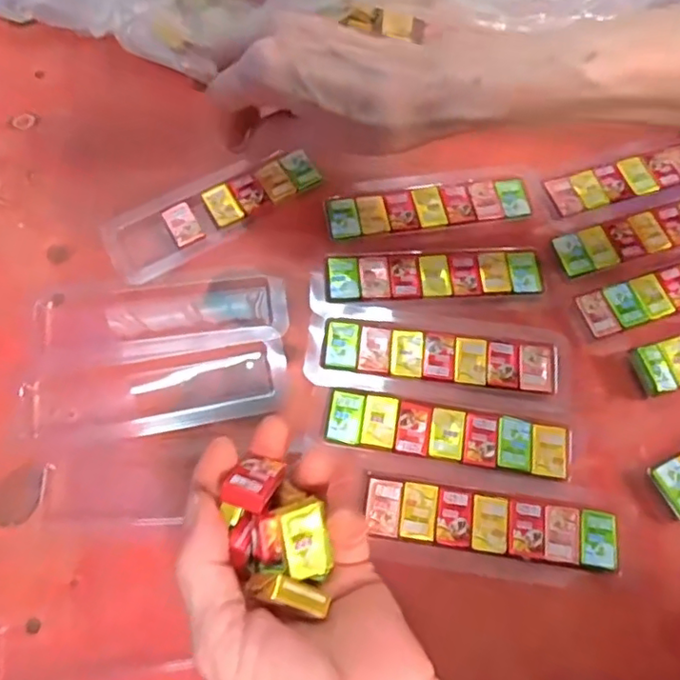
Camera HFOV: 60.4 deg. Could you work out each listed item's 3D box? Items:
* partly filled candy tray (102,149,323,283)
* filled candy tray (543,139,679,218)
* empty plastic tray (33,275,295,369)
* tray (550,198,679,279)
[{"bbox_3d":[-0.074,-0.078,0.338,0.125,0.006,0.043,-27,73,-12],"label":"partly filled candy tray"},{"bbox_3d":[0.183,-0.102,0.358,0.123,0.004,0.030,-16,71,-8],"label":"filled candy tray"},{"bbox_3d":[-0.095,-0.011,0.314,0.130,0.006,0.044,-4,69,-4],"label":"empty plastic tray"},{"bbox_3d":[0.184,-0.065,0.345,0.125,0.005,0.030,-17,71,-9],"label":"tray"}]

